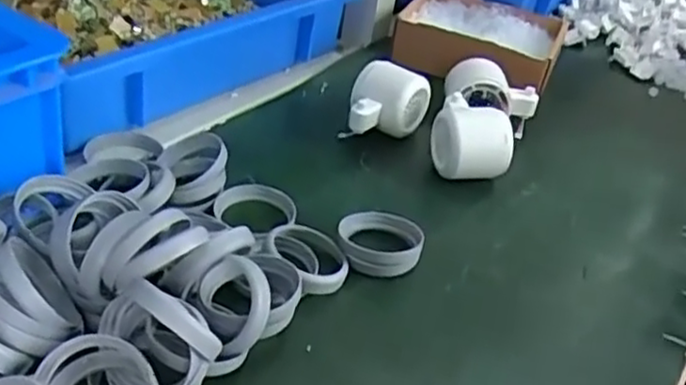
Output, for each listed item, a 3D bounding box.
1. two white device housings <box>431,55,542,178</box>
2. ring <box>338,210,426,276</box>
[{"bbox_3d":[0.125,-0.065,0.614,0.083,0.053,0.146,14,35,7],"label":"two white device housings"},{"bbox_3d":[0.026,0.034,0.487,0.057,0.025,0.057,6,35,-4],"label":"ring"}]

